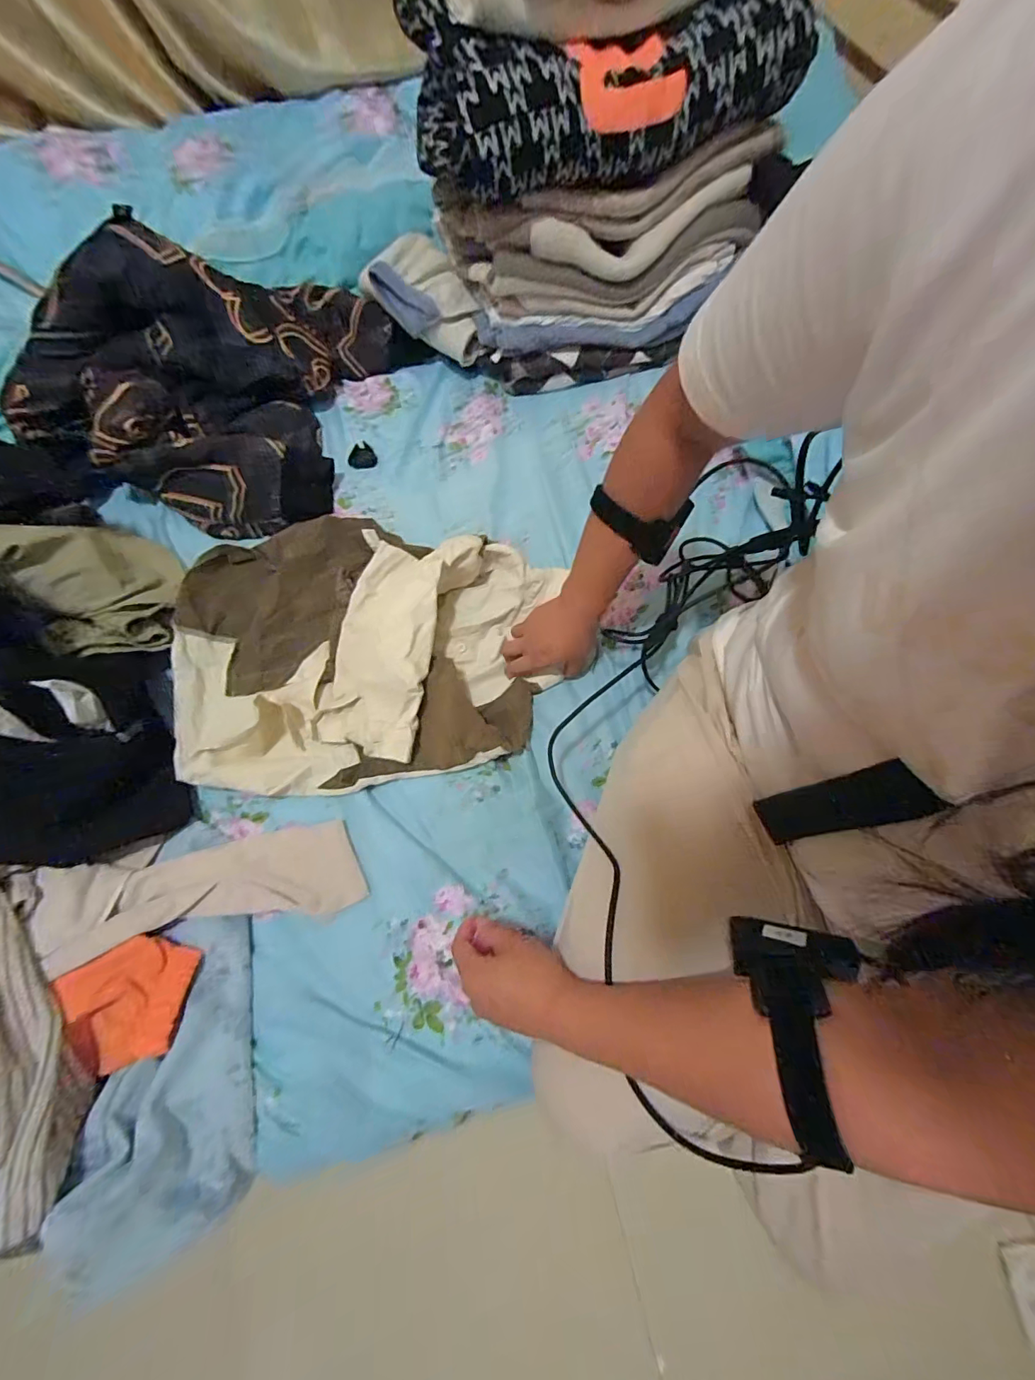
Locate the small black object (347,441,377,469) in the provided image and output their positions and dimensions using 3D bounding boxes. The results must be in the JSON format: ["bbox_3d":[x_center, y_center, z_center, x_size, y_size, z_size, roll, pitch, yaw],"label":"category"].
[{"bbox_3d":[-0.232,-0.348,0.720,0.041,0.007,0.040,-13,88,-9],"label":"small black object"}]

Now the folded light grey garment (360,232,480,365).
[{"bbox_3d":[-0.145,-0.577,0.742,0.122,0.111,0.189,-28,71,-7],"label":"folded light grey garment"}]

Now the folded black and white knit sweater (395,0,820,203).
[{"bbox_3d":[0.098,-0.728,0.564,0.455,0.116,0.213,-20,70,-5],"label":"folded black and white knit sweater"}]

